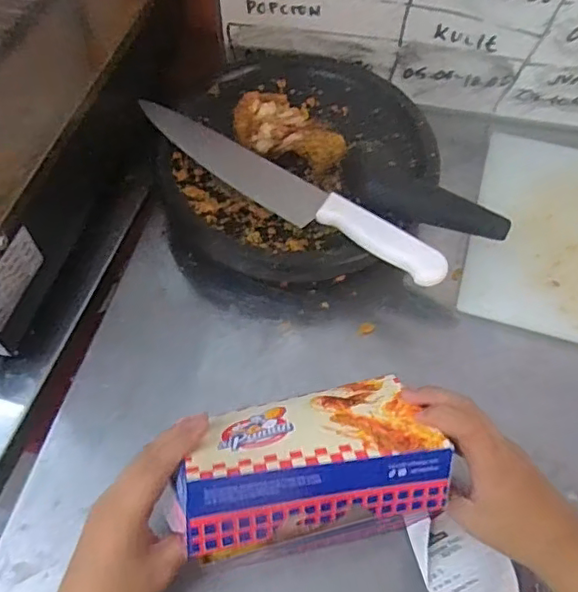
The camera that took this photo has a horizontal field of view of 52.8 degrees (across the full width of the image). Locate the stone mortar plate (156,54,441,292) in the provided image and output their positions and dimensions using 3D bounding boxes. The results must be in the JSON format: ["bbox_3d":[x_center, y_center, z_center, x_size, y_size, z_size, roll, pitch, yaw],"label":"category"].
[{"bbox_3d":[0.008,-0.139,0.608,0.280,0.096,0.272,-2,60,-2],"label":"stone mortar plate"}]

